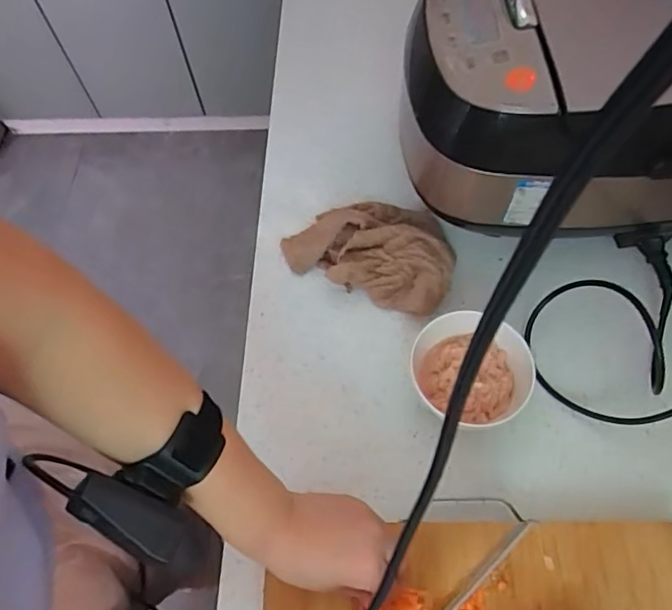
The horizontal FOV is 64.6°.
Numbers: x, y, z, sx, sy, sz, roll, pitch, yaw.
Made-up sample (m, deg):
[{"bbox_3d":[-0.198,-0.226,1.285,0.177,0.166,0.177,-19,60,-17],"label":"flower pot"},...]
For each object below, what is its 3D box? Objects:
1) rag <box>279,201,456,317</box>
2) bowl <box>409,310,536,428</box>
[{"bbox_3d":[0.042,-0.075,0.627,0.197,0.047,0.134,19,63,14],"label":"rag"},{"bbox_3d":[0.135,0.068,0.535,0.117,0.068,0.097,23,66,13],"label":"bowl"}]

